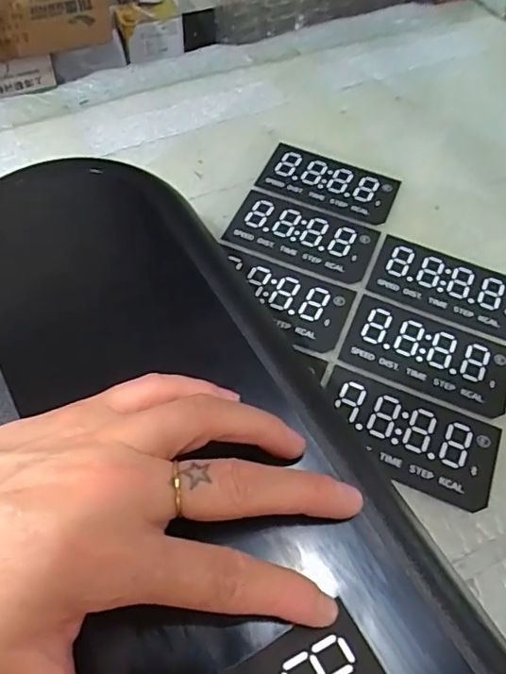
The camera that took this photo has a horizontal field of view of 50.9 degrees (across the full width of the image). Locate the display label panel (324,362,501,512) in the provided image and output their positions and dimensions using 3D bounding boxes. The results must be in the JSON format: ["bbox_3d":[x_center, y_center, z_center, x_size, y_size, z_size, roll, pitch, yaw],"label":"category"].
[{"bbox_3d":[0.078,0.050,0.272,0.090,0.004,0.048,22,60,11],"label":"display label panel"}]

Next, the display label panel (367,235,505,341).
[{"bbox_3d":[0.120,-0.031,0.325,0.090,0.004,0.048,22,61,11],"label":"display label panel"}]

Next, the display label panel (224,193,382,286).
[{"bbox_3d":[0.032,-0.066,0.341,0.090,0.004,0.049,21,60,10],"label":"display label panel"}]

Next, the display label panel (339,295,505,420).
[{"bbox_3d":[0.099,0.010,0.297,0.090,0.004,0.048,21,60,10],"label":"display label panel"}]

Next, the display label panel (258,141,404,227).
[{"bbox_3d":[0.053,-0.107,0.368,0.090,0.004,0.049,22,61,11],"label":"display label panel"}]

